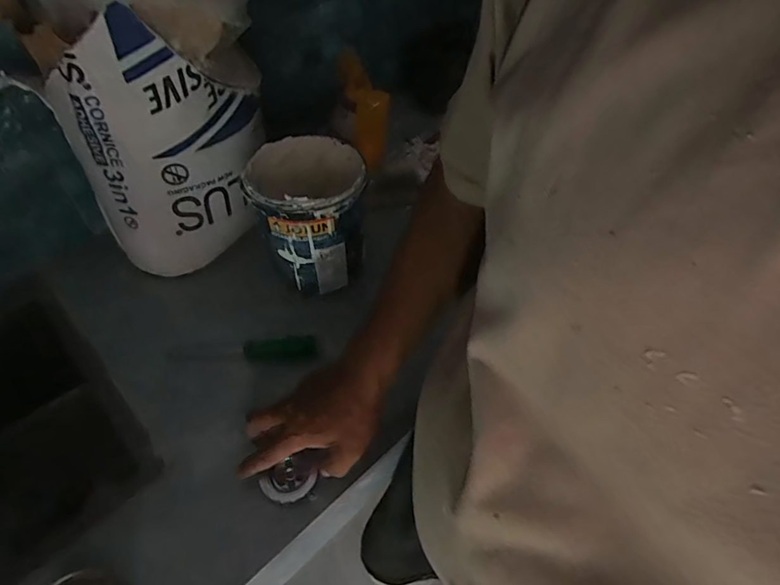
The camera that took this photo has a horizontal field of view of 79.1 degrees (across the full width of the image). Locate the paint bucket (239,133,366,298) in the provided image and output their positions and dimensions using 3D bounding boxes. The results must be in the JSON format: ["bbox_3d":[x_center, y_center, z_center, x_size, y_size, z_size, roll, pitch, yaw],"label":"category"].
[{"bbox_3d":[-0.105,-0.106,0.648,0.141,0.157,0.142,0,48,0],"label":"paint bucket"}]

